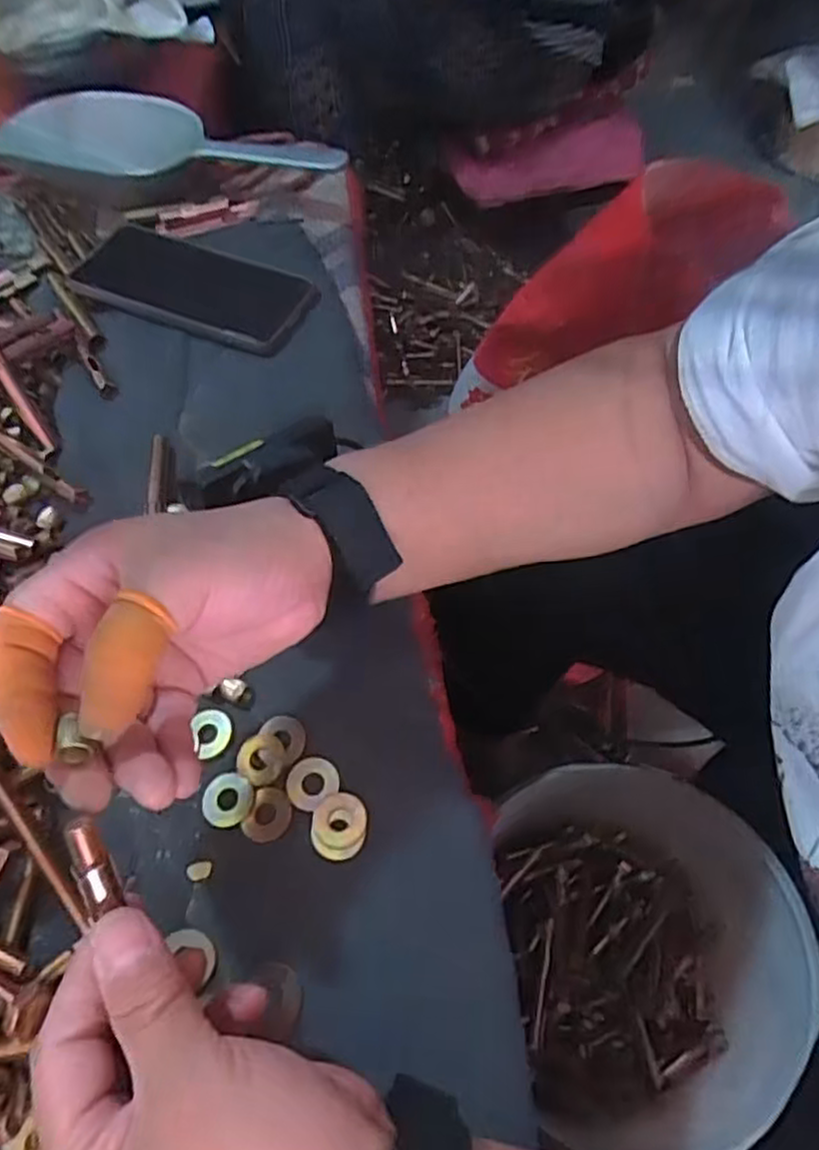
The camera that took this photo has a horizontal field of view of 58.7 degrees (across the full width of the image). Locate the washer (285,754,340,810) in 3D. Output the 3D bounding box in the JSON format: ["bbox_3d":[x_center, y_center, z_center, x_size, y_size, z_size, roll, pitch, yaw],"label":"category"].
[{"bbox_3d":[-0.046,0.096,0.341,0.024,0.004,0.022,1,57,-1],"label":"washer"}]

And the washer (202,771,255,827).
[{"bbox_3d":[-0.085,0.105,0.342,0.024,0.004,0.024,2,57,0],"label":"washer"}]

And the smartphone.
[{"bbox_3d":[-0.155,-0.206,0.519,0.174,0.015,0.089,19,59,11],"label":"smartphone"}]

